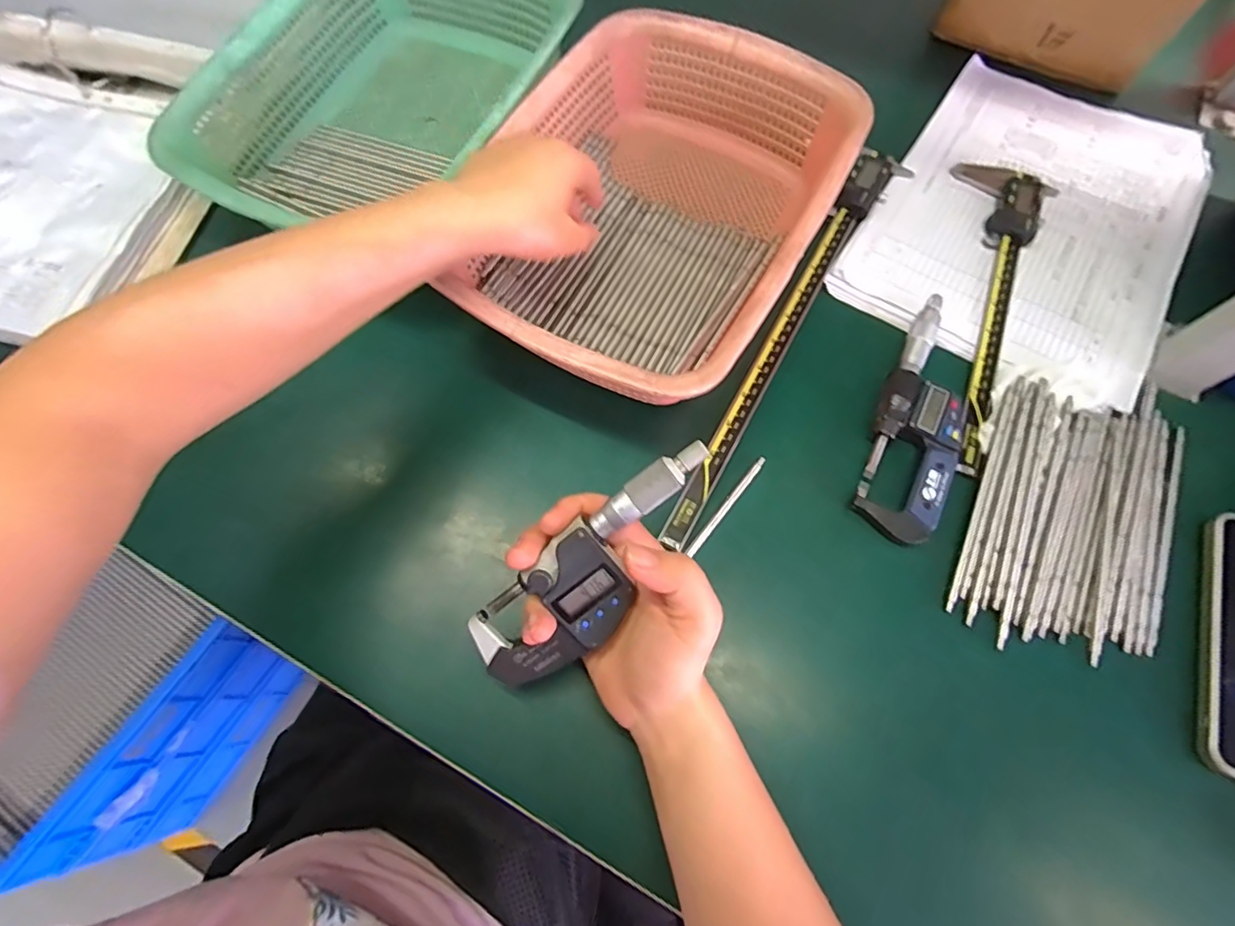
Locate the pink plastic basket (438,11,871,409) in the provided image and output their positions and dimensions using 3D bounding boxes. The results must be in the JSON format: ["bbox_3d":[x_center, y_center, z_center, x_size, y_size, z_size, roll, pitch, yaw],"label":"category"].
[{"bbox_3d":[0.022,-0.181,0.404,0.225,0.074,0.301,28,71,9],"label":"pink plastic basket"}]

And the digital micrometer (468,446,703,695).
[{"bbox_3d":[-0.010,0.055,0.286,0.052,0.026,0.157,44,106,-10],"label":"digital micrometer"}]

